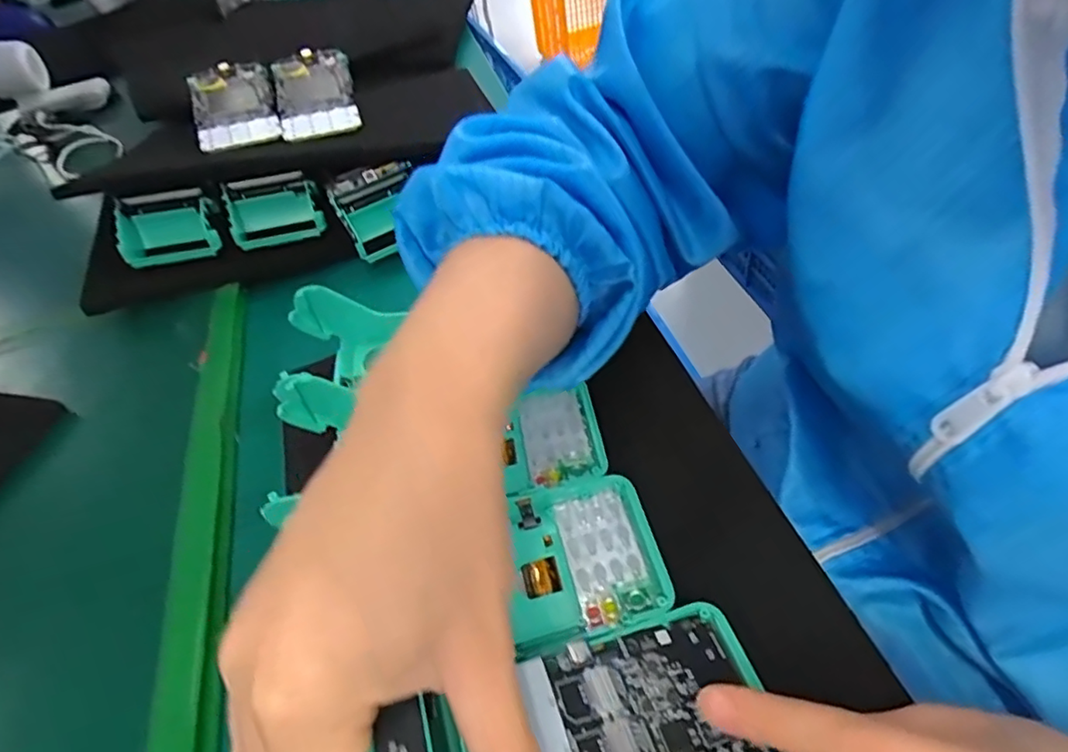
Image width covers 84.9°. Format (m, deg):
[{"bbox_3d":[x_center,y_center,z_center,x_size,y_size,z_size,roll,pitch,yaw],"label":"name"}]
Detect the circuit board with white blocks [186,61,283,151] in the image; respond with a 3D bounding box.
[{"bbox_3d":[-0.269,-0.245,0.520,0.067,0.027,0.128,-22,51,-8],"label":"circuit board with white blocks"}]

